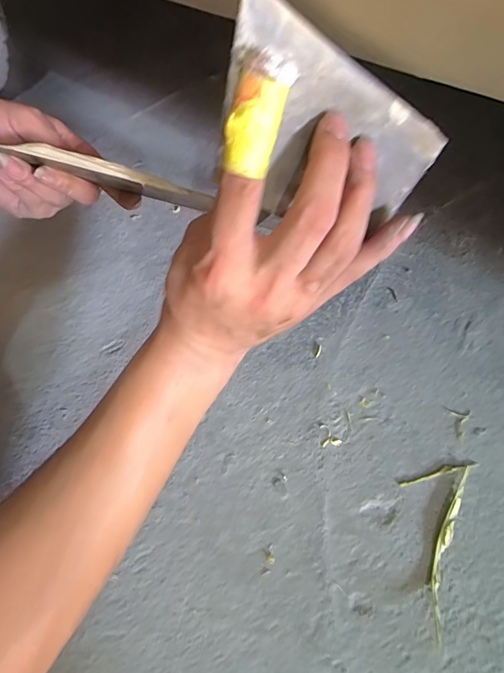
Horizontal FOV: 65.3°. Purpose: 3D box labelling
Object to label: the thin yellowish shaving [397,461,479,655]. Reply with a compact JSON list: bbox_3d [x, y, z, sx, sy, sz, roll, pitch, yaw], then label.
[{"bbox_3d":[0.133,0.146,0.300,0.049,0.010,0.130,23,62,17],"label":"thin yellowish shaving"}]

